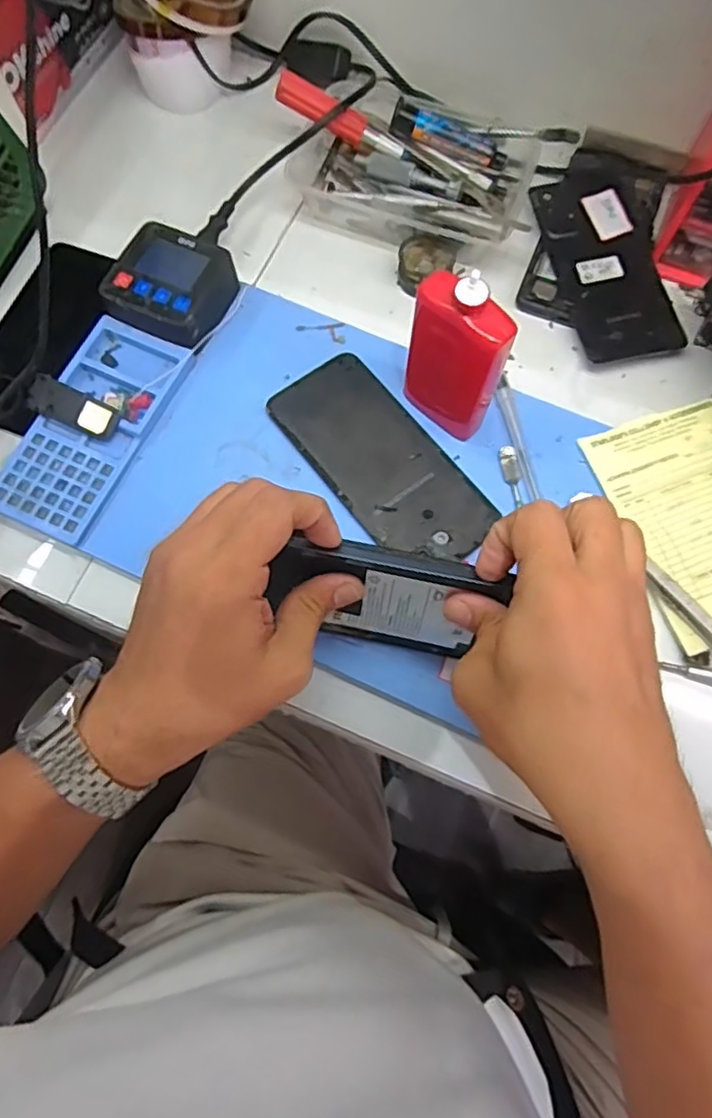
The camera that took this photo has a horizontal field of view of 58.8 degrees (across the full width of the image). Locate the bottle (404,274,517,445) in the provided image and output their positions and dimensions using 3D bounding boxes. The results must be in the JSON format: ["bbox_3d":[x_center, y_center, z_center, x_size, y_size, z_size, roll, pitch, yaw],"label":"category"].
[{"bbox_3d":[0.056,-0.115,0.371,0.059,0.114,0.021,35,76,11],"label":"bottle"}]

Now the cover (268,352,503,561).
[{"bbox_3d":[0.016,-0.064,0.406,0.072,0.011,0.158,-36,76,-11],"label":"cover"}]

